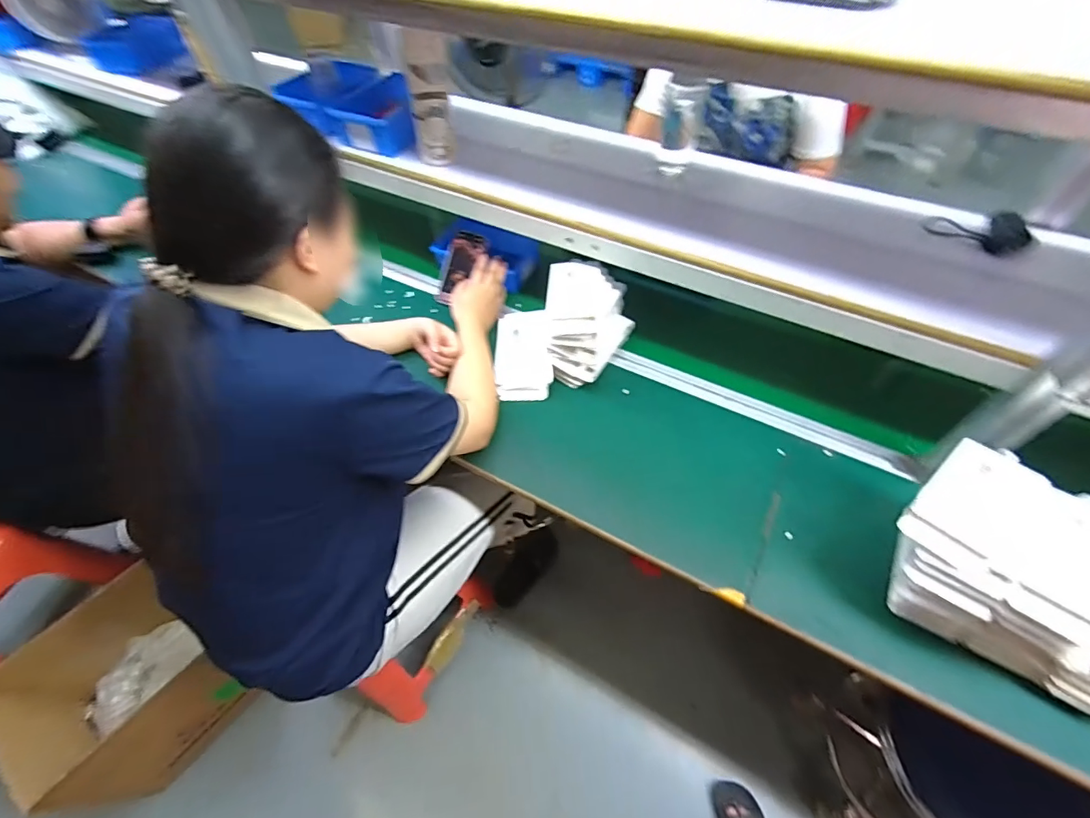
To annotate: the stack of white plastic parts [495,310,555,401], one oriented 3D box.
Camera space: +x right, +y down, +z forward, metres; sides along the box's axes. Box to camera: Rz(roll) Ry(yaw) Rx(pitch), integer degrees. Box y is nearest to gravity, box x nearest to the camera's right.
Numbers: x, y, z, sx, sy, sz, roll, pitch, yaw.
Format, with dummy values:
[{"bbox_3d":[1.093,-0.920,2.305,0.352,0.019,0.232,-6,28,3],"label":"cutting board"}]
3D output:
[{"bbox_3d":[-0.035,-0.100,0.831,0.092,0.048,0.176,-3,55,-3],"label":"stack of white plastic parts"}]

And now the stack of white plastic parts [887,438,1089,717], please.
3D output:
[{"bbox_3d":[0.552,0.190,0.528,0.287,0.168,0.167,32,60,20],"label":"stack of white plastic parts"}]

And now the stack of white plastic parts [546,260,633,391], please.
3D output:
[{"bbox_3d":[0.073,-0.139,0.794,0.142,0.151,0.148,9,55,6],"label":"stack of white plastic parts"}]

